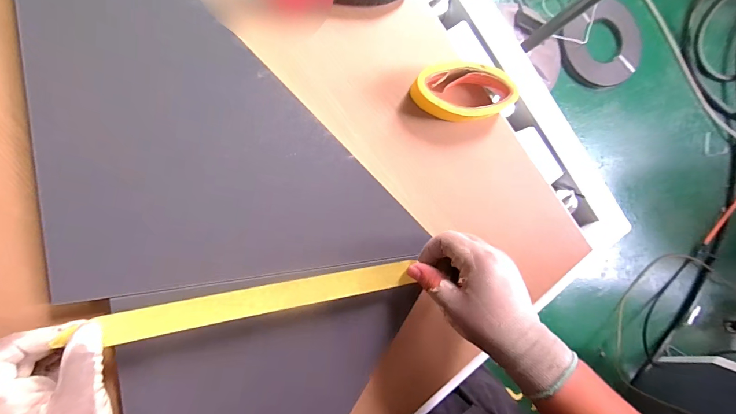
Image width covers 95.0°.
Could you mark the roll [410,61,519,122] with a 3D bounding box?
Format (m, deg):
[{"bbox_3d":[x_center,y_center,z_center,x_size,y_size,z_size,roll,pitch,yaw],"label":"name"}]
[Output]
[{"bbox_3d":[0.114,-0.134,0.397,0.121,0.028,0.064,4,90,-9],"label":"roll"}]

